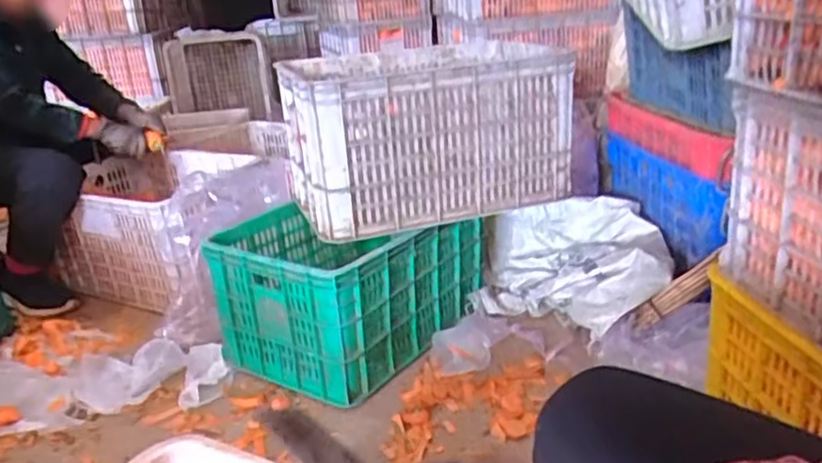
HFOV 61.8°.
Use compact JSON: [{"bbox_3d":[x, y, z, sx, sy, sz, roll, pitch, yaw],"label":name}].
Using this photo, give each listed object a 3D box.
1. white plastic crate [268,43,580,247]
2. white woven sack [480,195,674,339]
[{"bbox_3d":[0.017,-0.200,1.355,0.486,0.271,0.327,-9,21,-13],"label":"white plastic crate"},{"bbox_3d":[0.334,0.073,1.429,0.384,0.177,0.404,1,21,13],"label":"white woven sack"}]

